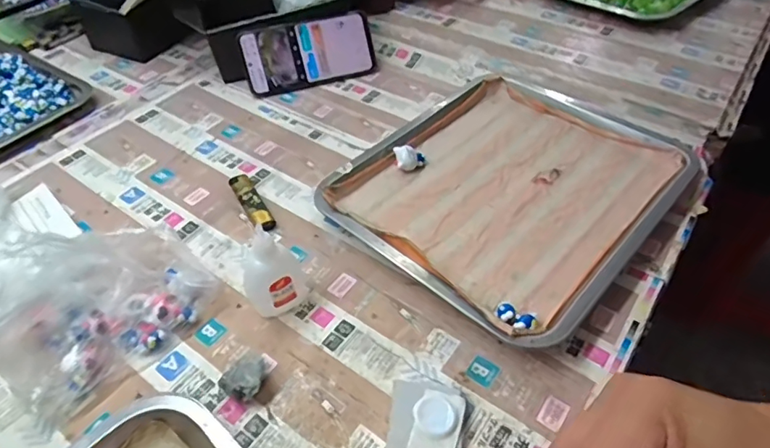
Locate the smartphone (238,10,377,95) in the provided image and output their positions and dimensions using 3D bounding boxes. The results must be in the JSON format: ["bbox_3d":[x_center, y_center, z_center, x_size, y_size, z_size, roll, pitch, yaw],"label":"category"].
[{"bbox_3d":[-0.097,-0.222,0.657,0.166,0.080,0.012,-15,18,-12],"label":"smartphone"}]

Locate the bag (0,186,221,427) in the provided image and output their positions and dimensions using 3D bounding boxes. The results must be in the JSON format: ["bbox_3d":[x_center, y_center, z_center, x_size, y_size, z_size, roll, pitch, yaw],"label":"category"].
[{"bbox_3d":[-0.225,0.045,0.386,0.108,0.103,0.149,36,57,29],"label":"bag"}]

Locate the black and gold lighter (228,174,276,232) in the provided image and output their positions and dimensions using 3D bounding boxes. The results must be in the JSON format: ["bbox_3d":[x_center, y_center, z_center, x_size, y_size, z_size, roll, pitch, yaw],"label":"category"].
[{"bbox_3d":[-0.132,-0.022,0.509,0.019,0.013,0.082,-26,52,-21],"label":"black and gold lighter"}]

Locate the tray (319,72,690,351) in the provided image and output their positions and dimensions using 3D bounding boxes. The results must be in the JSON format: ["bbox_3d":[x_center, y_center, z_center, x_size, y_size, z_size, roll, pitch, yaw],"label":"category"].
[{"bbox_3d":[0.118,-0.040,0.507,0.263,0.038,0.304,34,56,28],"label":"tray"}]

